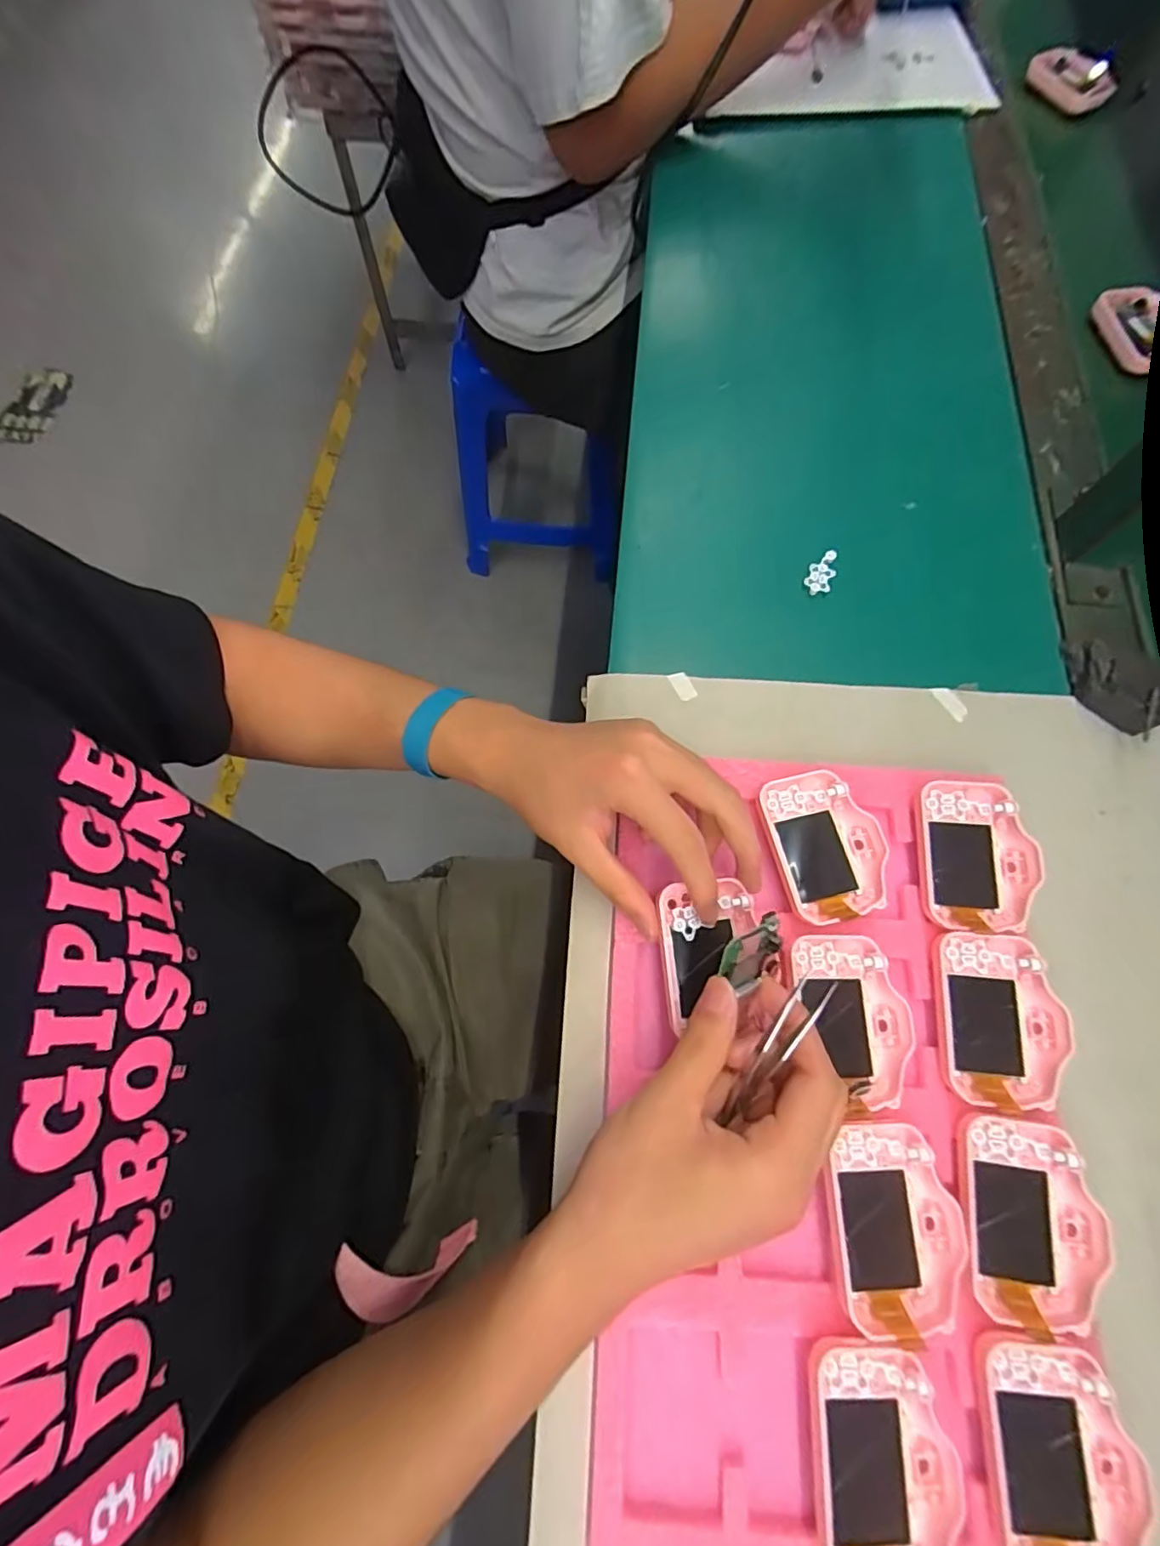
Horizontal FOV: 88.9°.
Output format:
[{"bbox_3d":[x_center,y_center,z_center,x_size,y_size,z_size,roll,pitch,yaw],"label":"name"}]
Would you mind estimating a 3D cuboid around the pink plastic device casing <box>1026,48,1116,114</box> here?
[{"bbox_3d":[0.521,-0.735,0.627,0.084,0.032,0.034,35,75,11],"label":"pink plastic device casing"}]

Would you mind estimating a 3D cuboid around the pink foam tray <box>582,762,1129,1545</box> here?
[{"bbox_3d":[0.122,0.170,0.301,0.225,0.025,0.362,4,71,1],"label":"pink foam tray"}]

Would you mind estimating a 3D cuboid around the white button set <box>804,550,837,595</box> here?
[{"bbox_3d":[0.172,-0.143,0.420,0.018,0.012,0.031,25,73,8],"label":"white button set"}]

